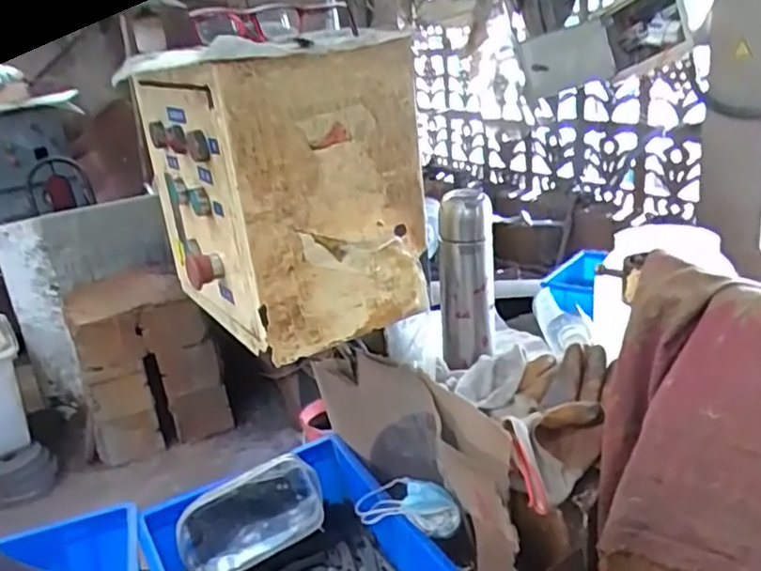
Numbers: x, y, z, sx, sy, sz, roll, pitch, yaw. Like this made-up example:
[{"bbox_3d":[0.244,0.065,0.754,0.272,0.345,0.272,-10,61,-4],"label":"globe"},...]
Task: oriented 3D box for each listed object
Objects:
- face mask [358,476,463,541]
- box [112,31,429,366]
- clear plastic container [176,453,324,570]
[{"bbox_3d":[0.031,0.271,0.831,0.134,0.048,0.056,4,24,25],"label":"face mask"},{"bbox_3d":[-0.108,-0.112,0.742,0.210,0.284,0.271,-21,26,-32],"label":"box"},{"bbox_3d":[-0.180,0.319,0.936,0.195,0.114,0.050,-20,-7,-13],"label":"clear plastic container"}]

